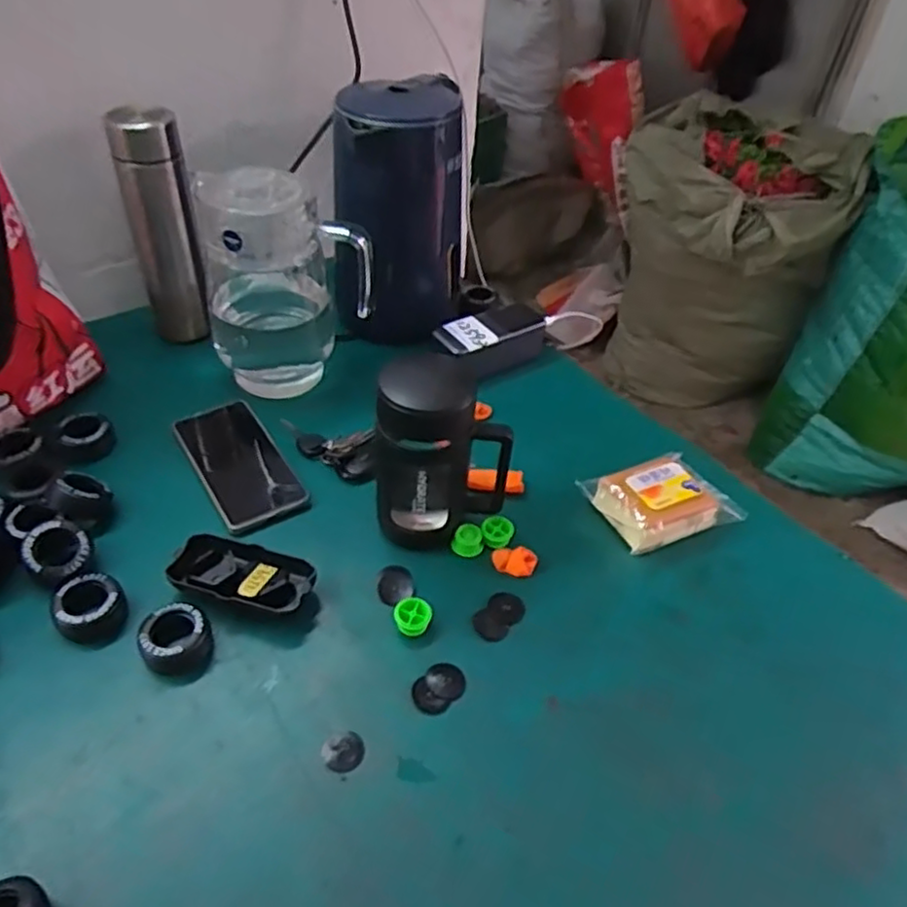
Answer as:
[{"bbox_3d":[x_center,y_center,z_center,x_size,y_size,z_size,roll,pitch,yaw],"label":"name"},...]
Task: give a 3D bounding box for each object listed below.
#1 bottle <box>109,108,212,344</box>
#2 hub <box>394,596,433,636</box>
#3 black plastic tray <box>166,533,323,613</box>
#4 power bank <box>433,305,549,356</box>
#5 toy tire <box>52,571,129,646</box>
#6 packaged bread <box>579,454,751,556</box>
[{"bbox_3d":[-0.318,-0.241,0.765,0.068,0.237,0.056,-8,45,-13],"label":"bottle"},{"bbox_3d":[-0.032,0.128,0.551,0.027,0.016,0.028,2,43,-2],"label":"hub"},{"bbox_3d":[-0.173,0.099,0.563,0.112,0.025,0.053,15,44,11],"label":"black plastic tray"},{"bbox_3d":[0.046,-0.146,0.799,0.137,0.017,0.049,-21,49,-25],"label":"power bank"},{"bbox_3d":[-0.284,0.118,0.545,0.049,0.021,0.058,-23,50,-26],"label":"toy tire"},{"bbox_3d":[0.192,0.037,0.641,0.117,0.031,0.090,-14,46,-19],"label":"packaged bread"}]

